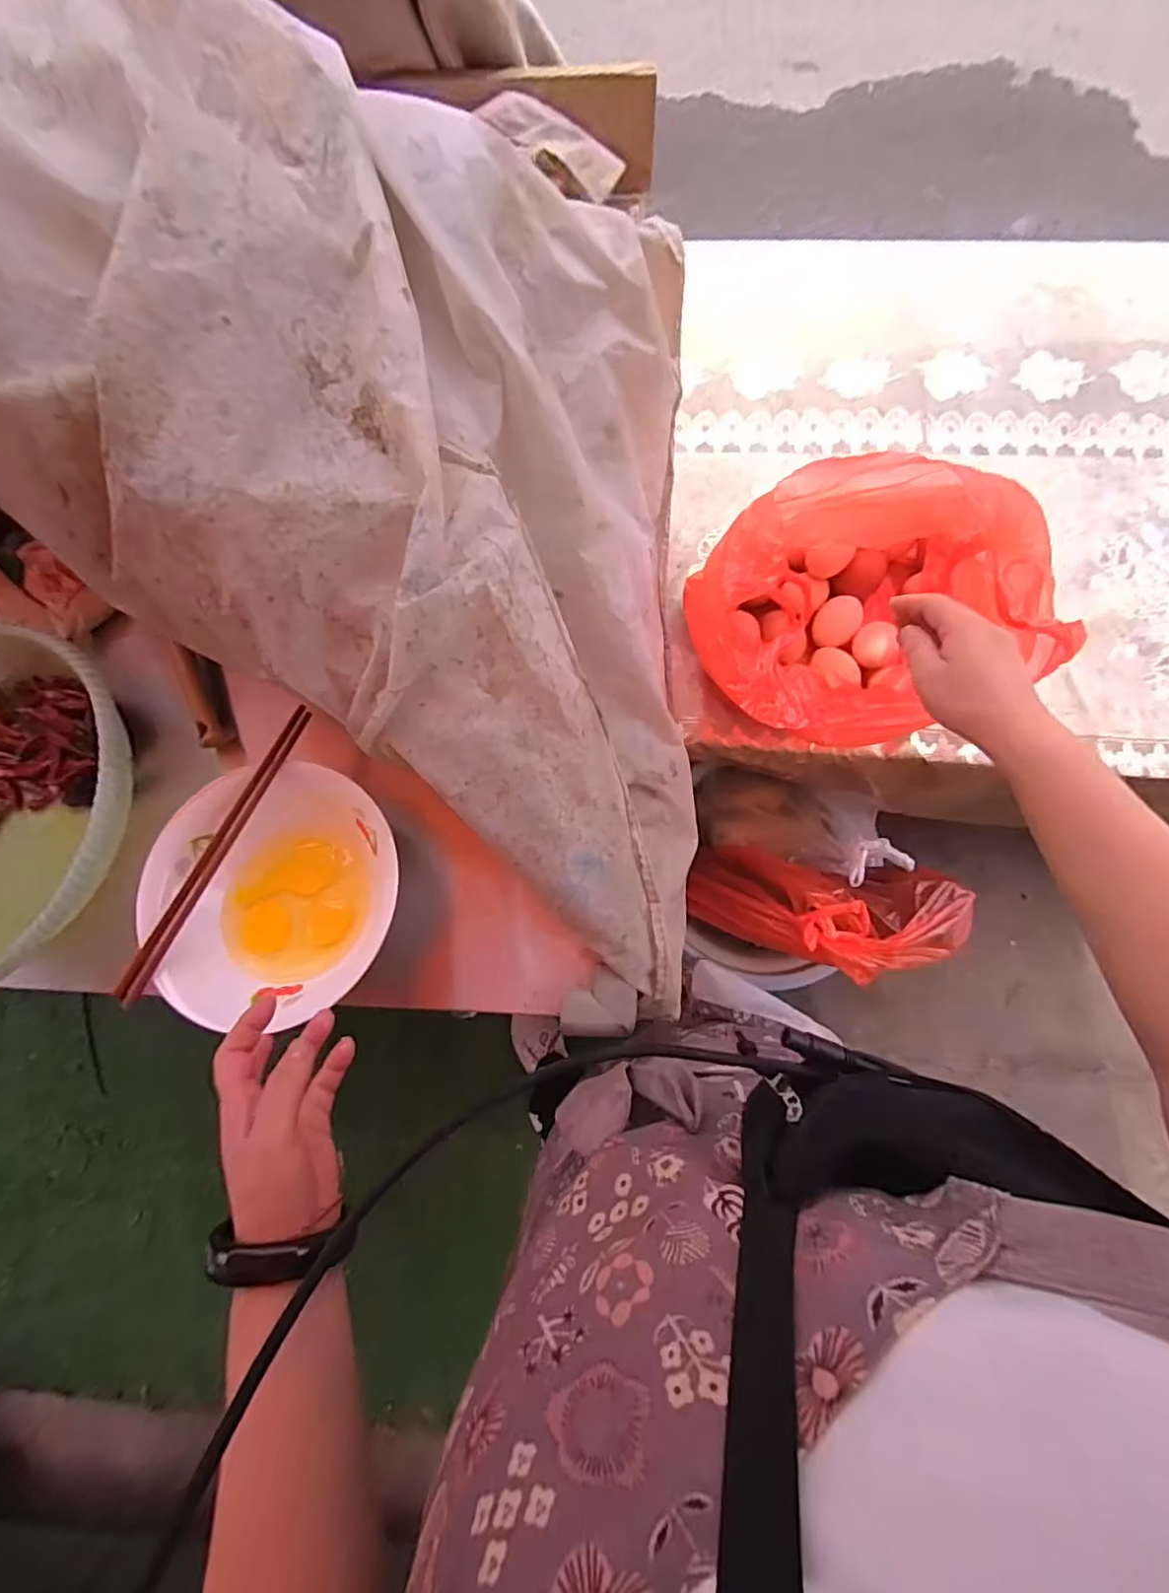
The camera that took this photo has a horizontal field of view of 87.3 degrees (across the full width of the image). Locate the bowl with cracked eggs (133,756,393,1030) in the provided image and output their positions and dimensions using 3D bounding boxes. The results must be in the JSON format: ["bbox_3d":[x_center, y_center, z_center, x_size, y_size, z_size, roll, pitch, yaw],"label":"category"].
[{"bbox_3d":[-0.239,0.074,0.480,0.197,0.059,0.187,0,83,3],"label":"bowl with cracked eggs"}]

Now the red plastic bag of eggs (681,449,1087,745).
[{"bbox_3d":[0.240,-0.160,0.546,0.257,0.184,0.200,-9,82,2],"label":"red plastic bag of eggs"}]

